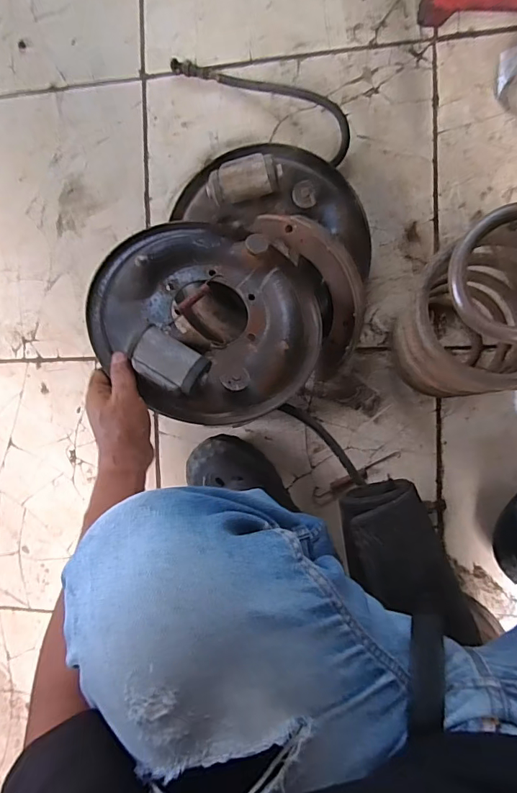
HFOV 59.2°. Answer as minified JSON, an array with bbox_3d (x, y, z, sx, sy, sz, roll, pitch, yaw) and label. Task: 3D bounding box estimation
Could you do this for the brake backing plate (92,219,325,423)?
[{"bbox_3d":[-0.053,-0.107,0.532,0.267,0.059,0.264,5,67,-12],"label":"brake backing plate"}]

